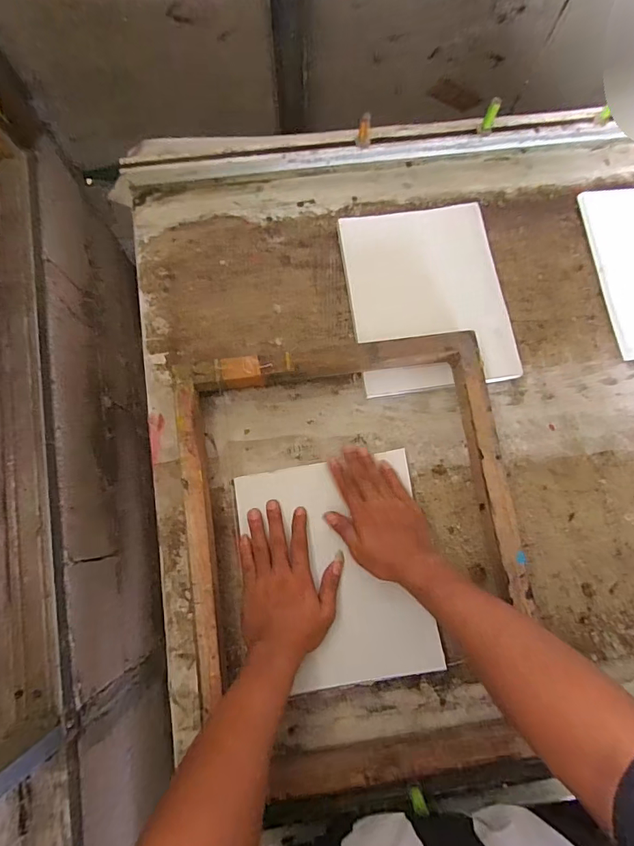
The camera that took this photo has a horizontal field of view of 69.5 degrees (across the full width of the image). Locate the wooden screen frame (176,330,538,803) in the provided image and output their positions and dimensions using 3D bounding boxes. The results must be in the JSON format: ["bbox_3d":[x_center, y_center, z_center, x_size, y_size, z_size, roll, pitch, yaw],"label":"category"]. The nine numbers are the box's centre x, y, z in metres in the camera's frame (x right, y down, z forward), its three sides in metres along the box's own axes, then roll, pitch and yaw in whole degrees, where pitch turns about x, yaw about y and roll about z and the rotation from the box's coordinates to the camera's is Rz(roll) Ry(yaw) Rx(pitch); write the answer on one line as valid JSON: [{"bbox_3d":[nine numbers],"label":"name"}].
[{"bbox_3d":[0.047,0.152,0.573,0.403,0.072,0.508,-7,79,-1],"label":"wooden screen frame"}]

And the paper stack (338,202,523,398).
[{"bbox_3d":[0.160,-0.181,0.661,0.216,0.021,0.265,-9,84,0],"label":"paper stack"}]

